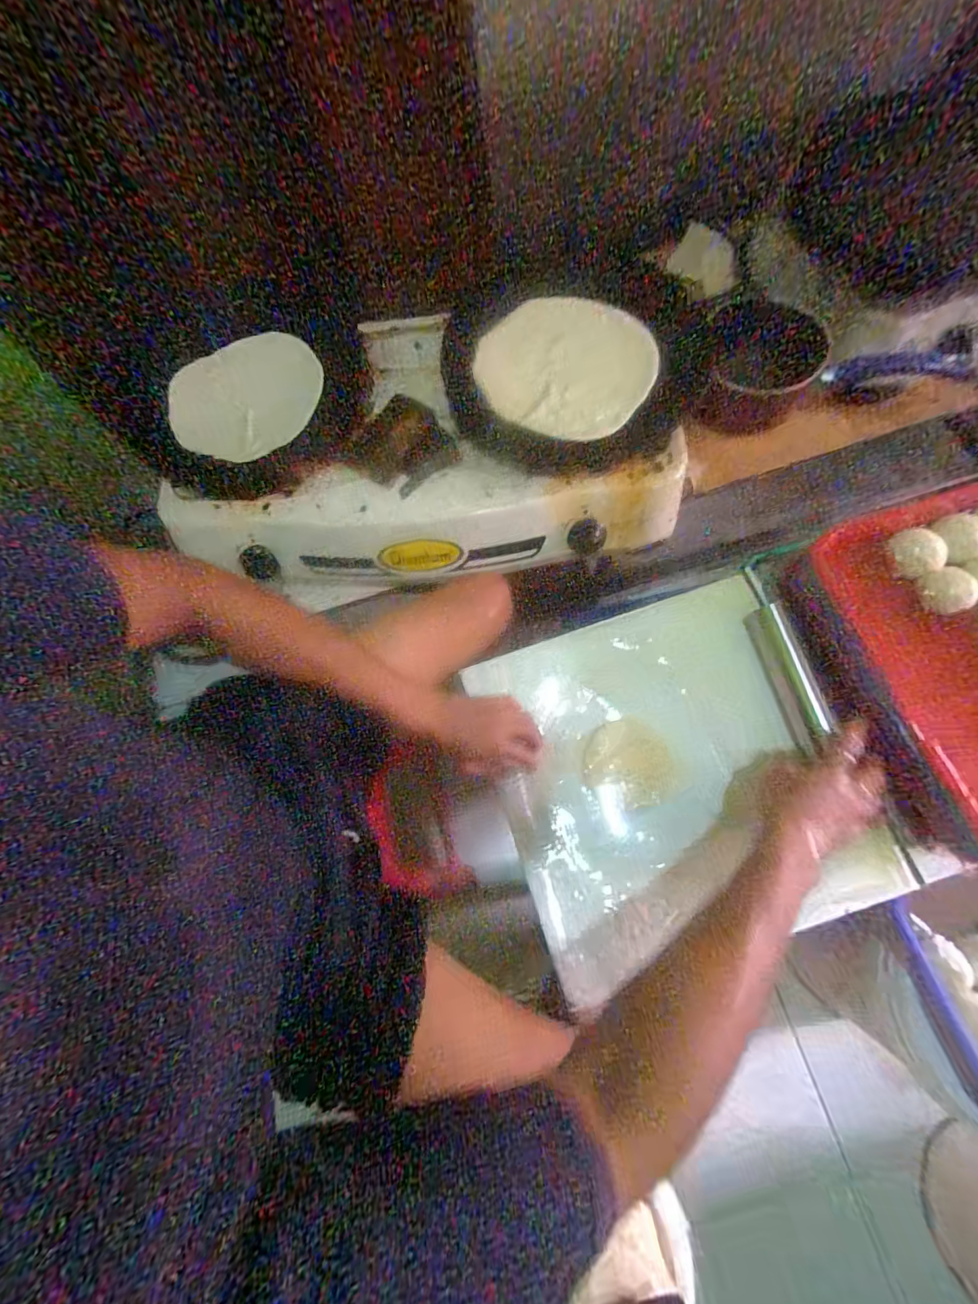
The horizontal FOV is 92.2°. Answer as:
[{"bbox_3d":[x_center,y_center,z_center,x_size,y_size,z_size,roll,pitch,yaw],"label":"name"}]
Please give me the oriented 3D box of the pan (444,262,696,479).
[{"bbox_3d":[0.103,-0.362,0.609,0.294,0.063,0.279,0,77,2],"label":"pan"}]

